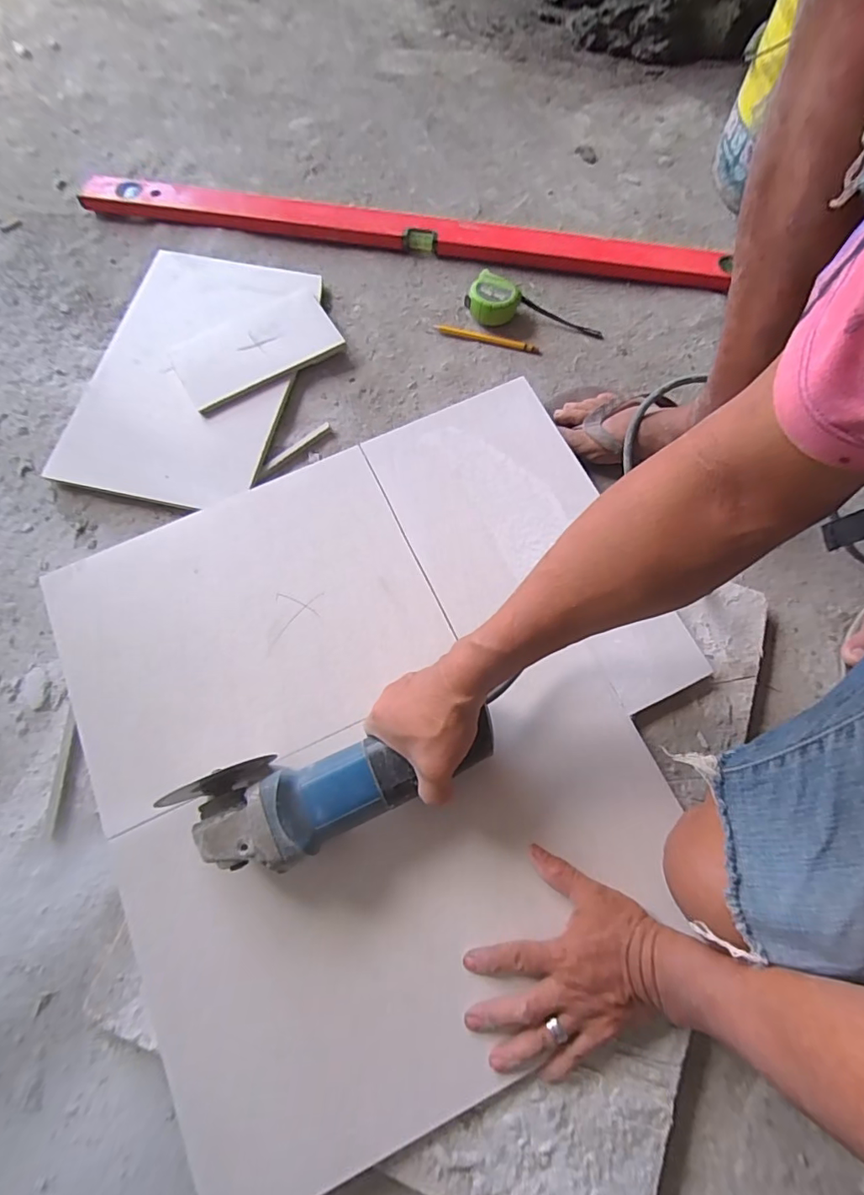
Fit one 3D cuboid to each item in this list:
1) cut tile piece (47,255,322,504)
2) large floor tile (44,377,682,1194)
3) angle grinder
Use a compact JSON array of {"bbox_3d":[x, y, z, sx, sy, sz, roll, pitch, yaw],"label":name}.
[{"bbox_3d":[-0.304,-0.286,0.630,0.247,0.015,0.363,12,74,4],"label":"cut tile piece"},{"bbox_3d":[-0.037,0.118,0.484,0.552,0.018,0.585,-23,74,-6],"label":"large floor tile"},{"bbox_3d":[-0.066,0.162,0.425,0.258,0.073,0.083,-14,74,-1],"label":"angle grinder"}]

